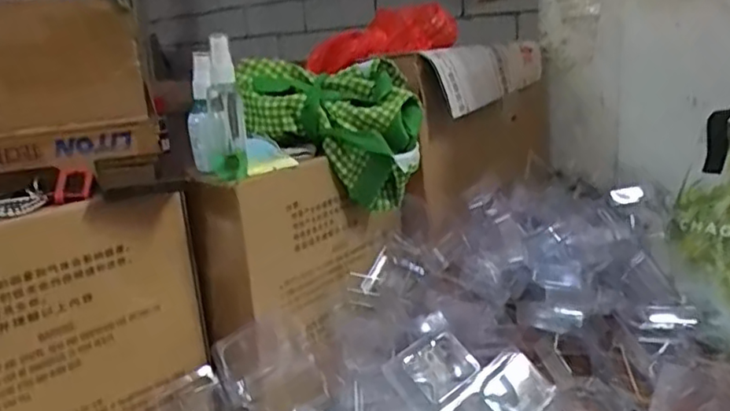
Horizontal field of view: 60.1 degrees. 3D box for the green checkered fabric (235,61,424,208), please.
[{"bbox_3d":[-0.039,-0.080,0.726,0.198,0.159,0.088,-5,14,-3],"label":"green checkered fabric"}]

